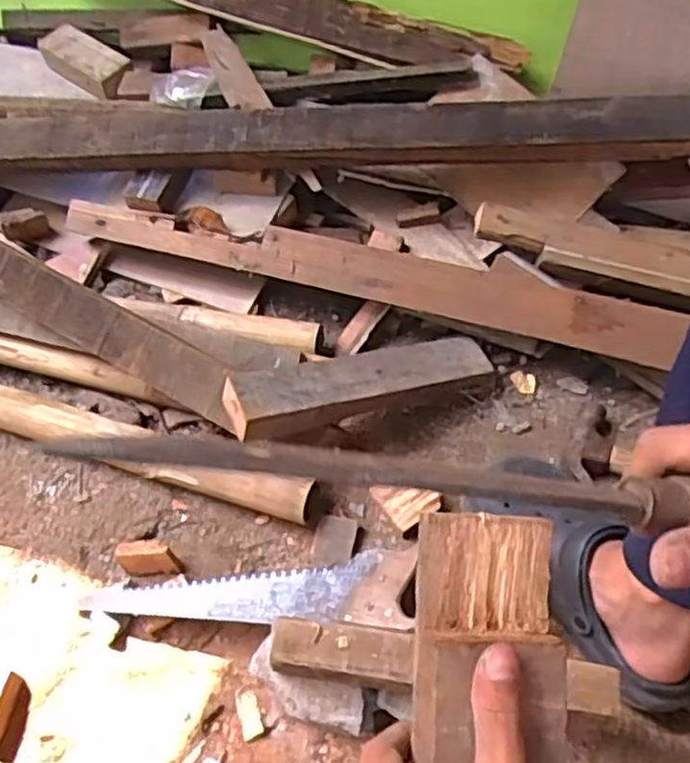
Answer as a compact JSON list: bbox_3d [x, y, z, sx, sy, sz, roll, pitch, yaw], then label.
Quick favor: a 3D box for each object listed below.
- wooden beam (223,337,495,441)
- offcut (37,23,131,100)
[{"bbox_3d":[0.018,-0.002,0.813,0.297,0.034,0.079,-13,54,-25],"label":"wooden beam"},{"bbox_3d":[-0.380,-0.473,1.108,0.165,0.044,0.065,32,62,22],"label":"offcut"}]

